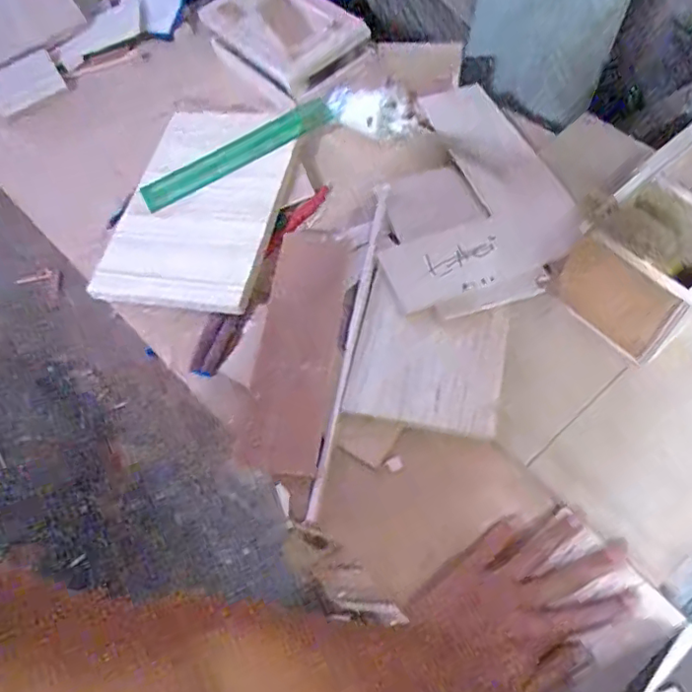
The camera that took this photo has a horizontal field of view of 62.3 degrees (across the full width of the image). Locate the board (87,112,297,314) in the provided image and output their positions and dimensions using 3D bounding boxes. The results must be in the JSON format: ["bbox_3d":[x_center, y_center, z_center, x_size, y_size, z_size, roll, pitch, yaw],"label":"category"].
[{"bbox_3d":[-0.177,-0.173,0.685,0.193,0.016,0.284,4,62,12],"label":"board"}]

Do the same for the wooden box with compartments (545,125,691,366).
[{"bbox_3d":[0.315,-0.101,0.538,0.207,0.130,0.116,-35,61,-11],"label":"wooden box with compartments"}]

